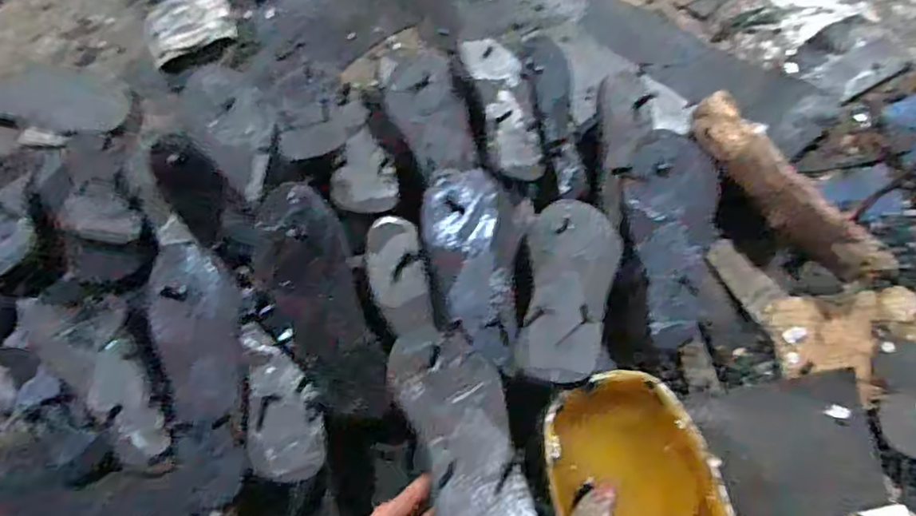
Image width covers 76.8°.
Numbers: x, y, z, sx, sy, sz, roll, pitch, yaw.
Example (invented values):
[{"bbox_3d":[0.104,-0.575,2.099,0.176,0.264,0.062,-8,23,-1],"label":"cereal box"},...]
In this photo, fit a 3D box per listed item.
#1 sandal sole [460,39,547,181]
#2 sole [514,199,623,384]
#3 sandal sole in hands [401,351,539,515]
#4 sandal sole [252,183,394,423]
[{"bbox_3d":[0.053,-0.177,0.680,0.080,0.022,0.201,-2,62,-26],"label":"sandal sole"},{"bbox_3d":[0.110,0.025,0.563,0.088,0.016,0.210,3,51,11],"label":"sole"},{"bbox_3d":[0.005,0.137,0.442,0.077,0.034,0.198,-10,34,-3],"label":"sandal sole in hands"},{"bbox_3d":[-0.140,0.045,0.581,0.089,0.024,0.236,-22,87,-7],"label":"sandal sole"}]

